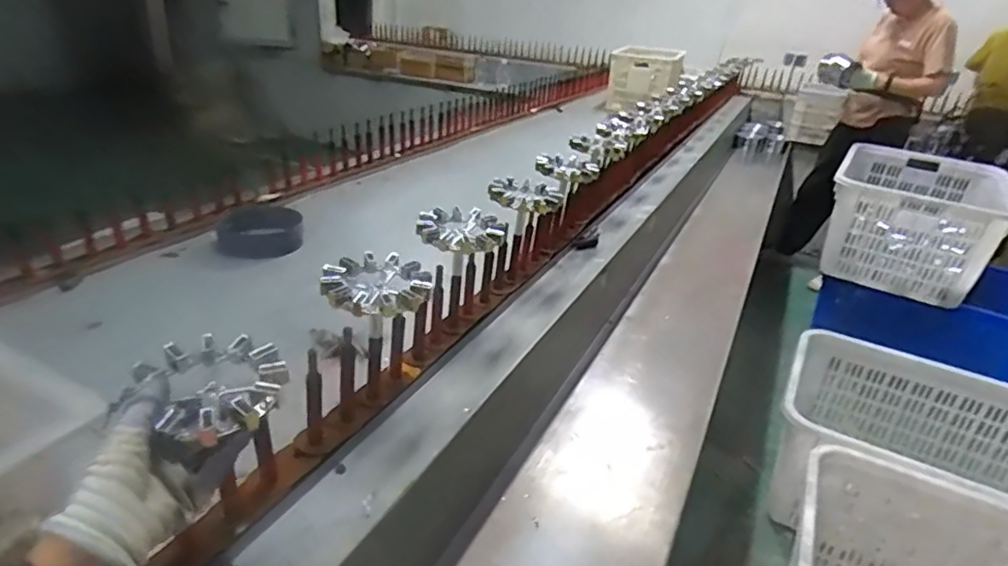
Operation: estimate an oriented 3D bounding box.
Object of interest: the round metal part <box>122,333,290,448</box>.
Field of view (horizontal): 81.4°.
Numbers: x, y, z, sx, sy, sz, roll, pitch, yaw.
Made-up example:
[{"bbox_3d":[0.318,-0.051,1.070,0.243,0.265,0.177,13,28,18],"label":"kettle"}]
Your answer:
[{"bbox_3d":[-0.248,0.085,0.508,0.105,0.026,0.125,-21,36,-39],"label":"round metal part"}]

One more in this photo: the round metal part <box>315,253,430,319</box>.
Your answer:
[{"bbox_3d":[-0.153,0.000,0.709,0.126,0.034,0.126,2,27,-1],"label":"round metal part"}]

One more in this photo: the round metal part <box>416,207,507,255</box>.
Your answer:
[{"bbox_3d":[-0.064,-0.081,0.882,0.132,0.033,0.135,2,27,-1],"label":"round metal part"}]

